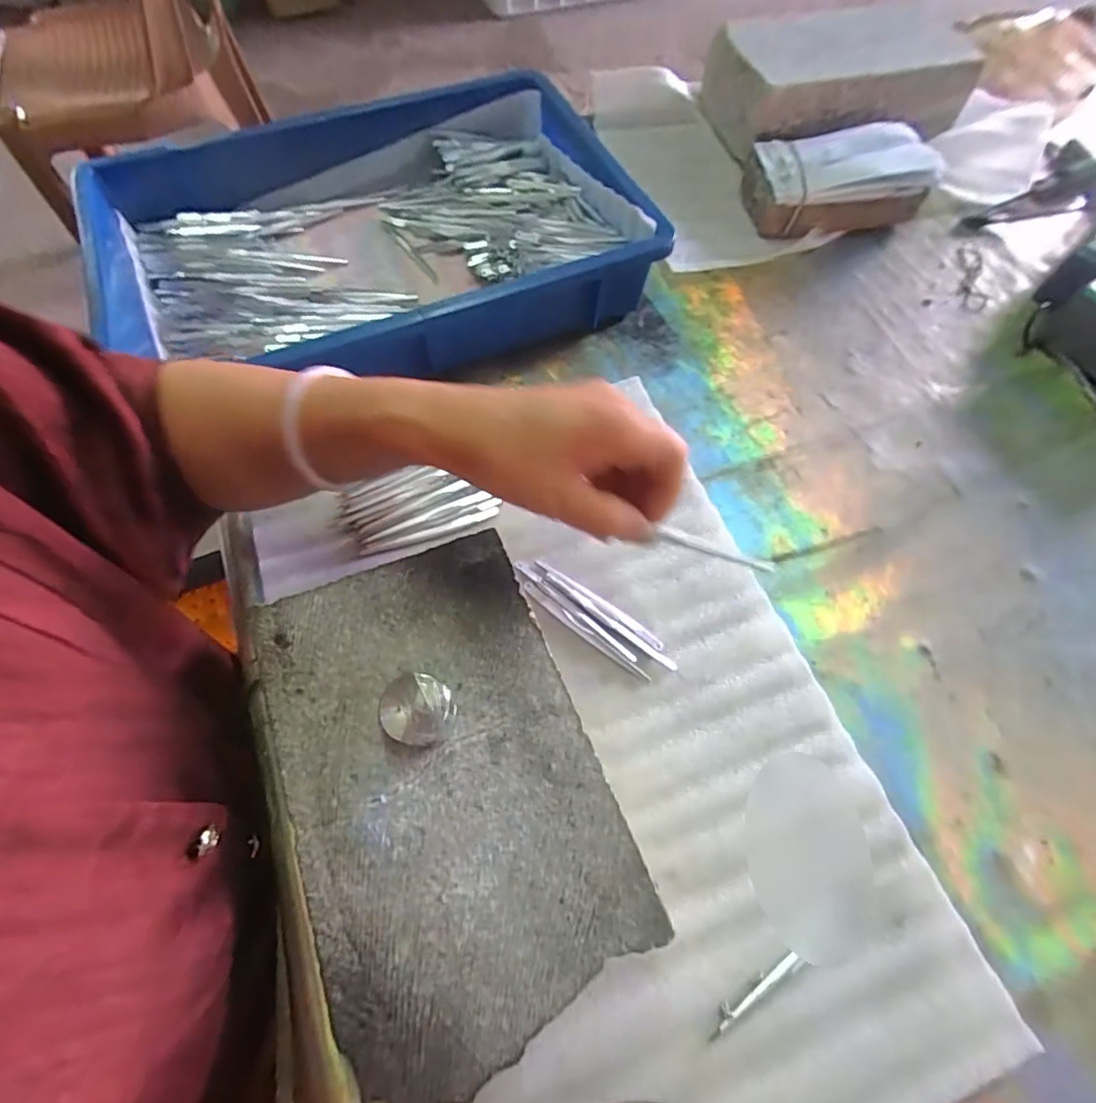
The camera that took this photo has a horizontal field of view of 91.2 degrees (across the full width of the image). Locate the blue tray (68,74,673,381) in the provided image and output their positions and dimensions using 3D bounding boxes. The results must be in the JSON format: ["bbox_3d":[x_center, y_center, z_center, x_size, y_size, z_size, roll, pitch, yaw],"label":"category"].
[{"bbox_3d":[-0.152,-0.277,0.468,0.430,0.076,0.290,-17,66,-9],"label":"blue tray"}]

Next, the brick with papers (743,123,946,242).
[{"bbox_3d":[0.278,-0.363,0.521,0.160,0.060,0.099,-7,64,-4],"label":"brick with papers"}]

